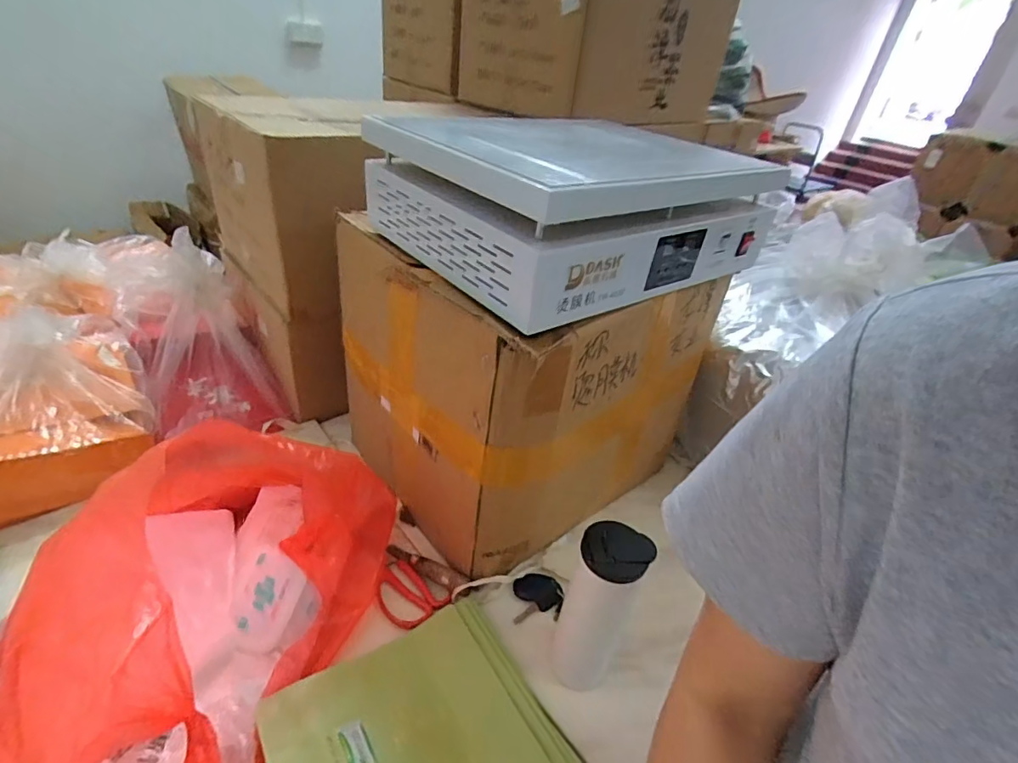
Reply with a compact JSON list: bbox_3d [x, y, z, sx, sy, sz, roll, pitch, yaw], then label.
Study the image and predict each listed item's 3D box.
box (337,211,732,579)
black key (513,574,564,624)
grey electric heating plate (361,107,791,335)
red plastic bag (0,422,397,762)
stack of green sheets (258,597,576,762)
[{"bbox_3d":[0.015,-0.008,0.760,0.387,0.400,0.369,-20,44,-34],"label":"box"},{"bbox_3d":[0.040,0.290,0.681,0.067,0.011,0.063,2,35,-8],"label":"black key"},{"bbox_3d":[0.088,-0.232,0.633,0.425,0.127,0.310,-21,44,-34],"label":"grey electric heating plate"},{"bbox_3d":[-0.326,0.226,0.508,0.276,0.240,0.415,13,35,7],"label":"red plastic bag"},{"bbox_3d":[-0.089,0.368,0.520,0.268,0.042,0.231,-17,42,-31],"label":"stack of green sheets"}]

